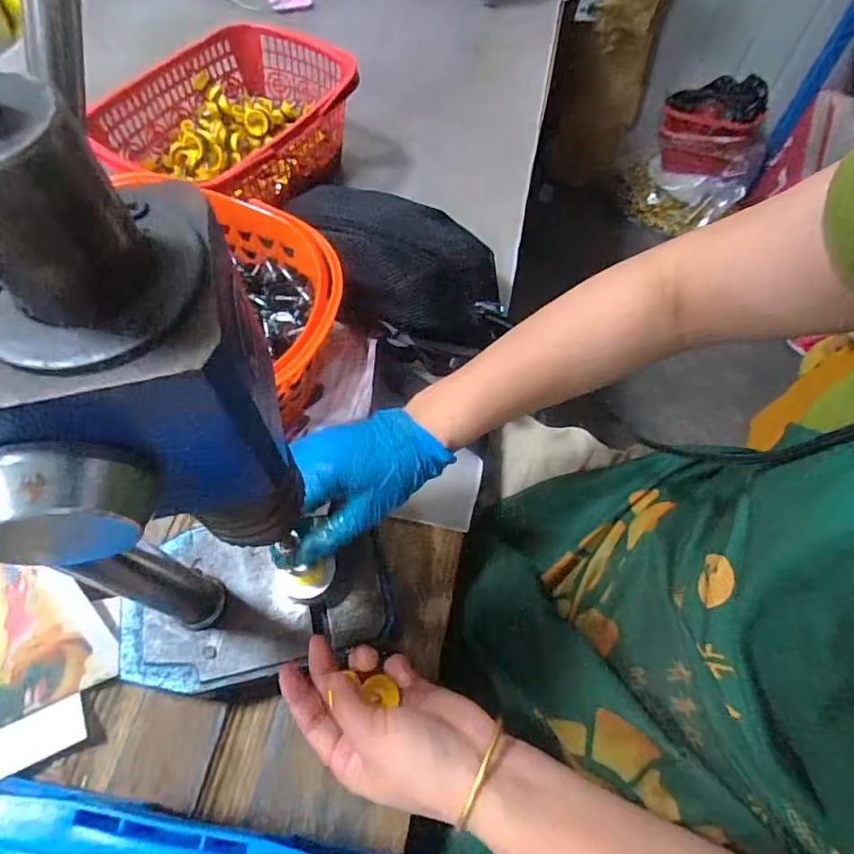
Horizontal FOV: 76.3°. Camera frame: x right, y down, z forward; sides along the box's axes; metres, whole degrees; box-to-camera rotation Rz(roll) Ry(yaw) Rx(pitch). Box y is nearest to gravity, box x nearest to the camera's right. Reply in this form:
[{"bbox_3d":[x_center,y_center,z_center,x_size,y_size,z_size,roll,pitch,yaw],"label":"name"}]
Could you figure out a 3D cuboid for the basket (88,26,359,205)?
[{"bbox_3d":[-0.211,-0.333,0.631,0.194,0.118,0.250,32,65,13],"label":"basket"}]

